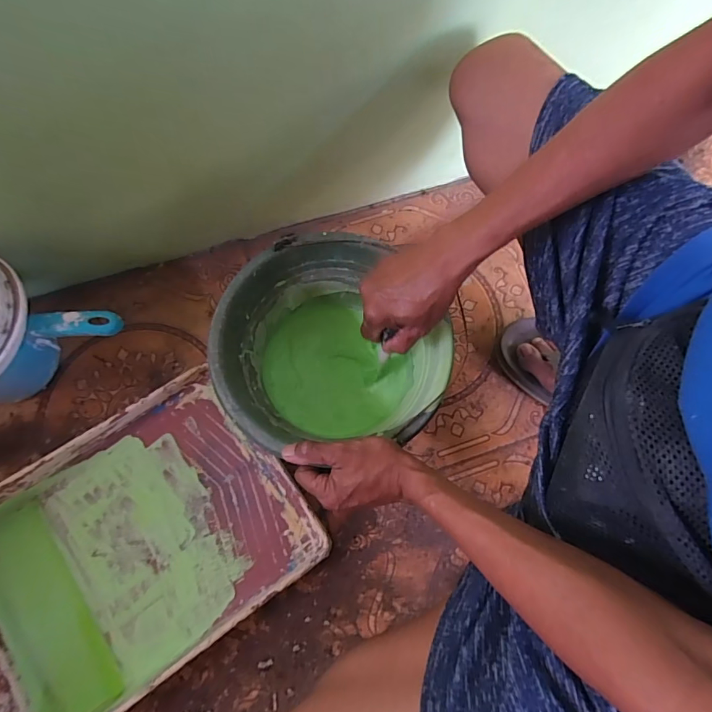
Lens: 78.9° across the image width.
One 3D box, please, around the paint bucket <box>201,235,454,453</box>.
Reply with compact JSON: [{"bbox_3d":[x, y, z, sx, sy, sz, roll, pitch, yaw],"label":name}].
[{"bbox_3d":[-0.028,-0.004,0.521,0.235,0.161,0.218,0,74,0],"label":"paint bucket"}]

